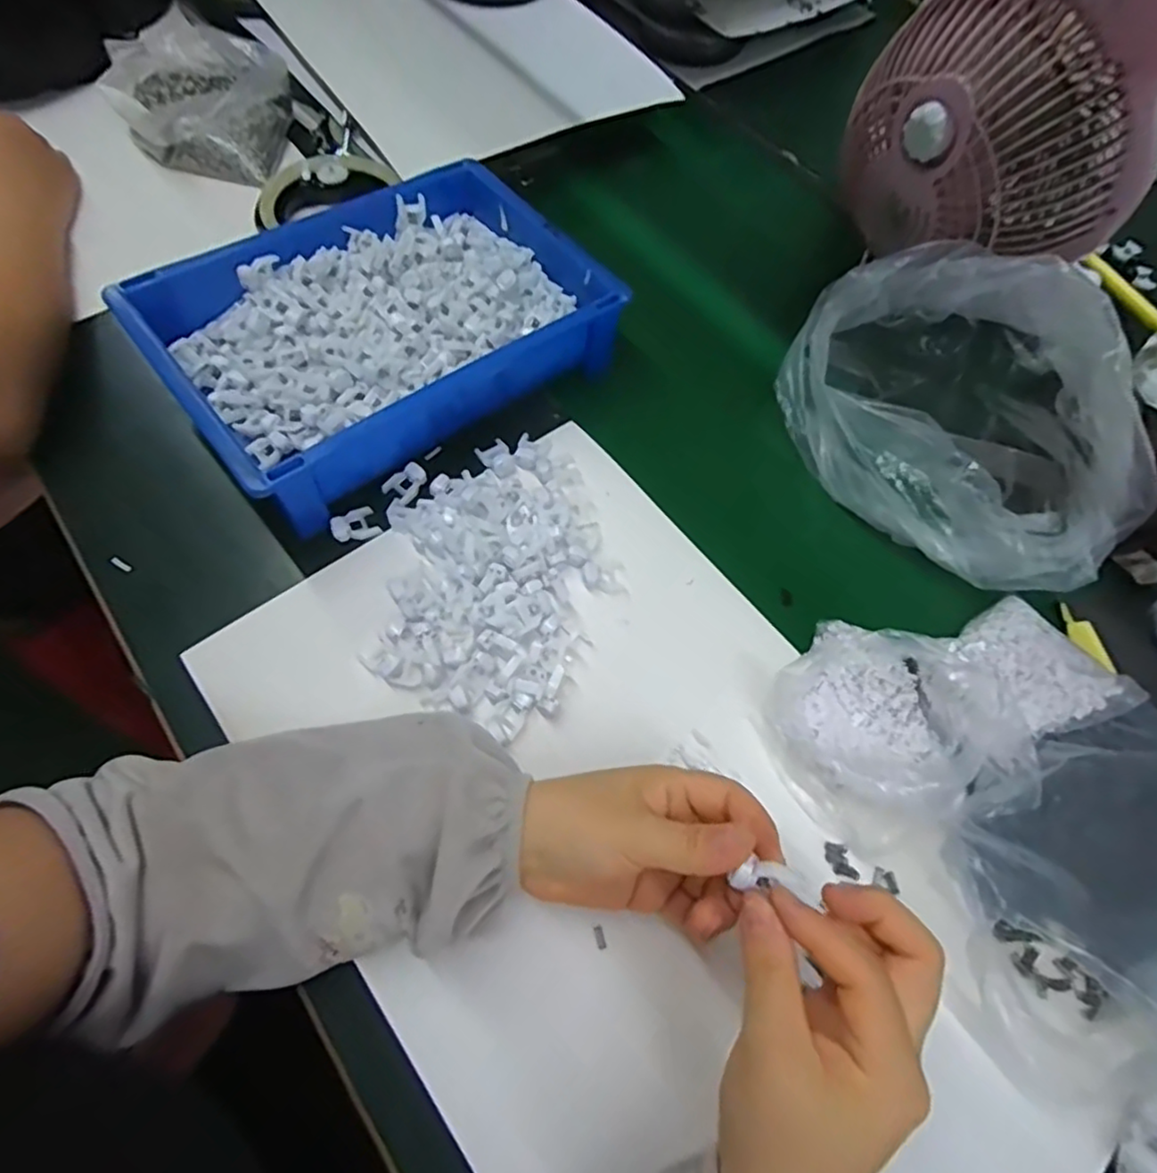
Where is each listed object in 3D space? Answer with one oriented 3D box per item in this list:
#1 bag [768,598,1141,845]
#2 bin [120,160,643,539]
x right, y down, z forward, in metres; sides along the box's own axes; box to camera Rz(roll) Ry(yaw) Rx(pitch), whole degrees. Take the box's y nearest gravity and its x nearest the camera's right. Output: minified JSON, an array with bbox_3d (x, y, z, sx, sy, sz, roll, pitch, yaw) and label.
[{"bbox_3d":[0.218,0.069,0.378,0.211,0.040,0.132,-12,65,-8],"label":"bag"},{"bbox_3d":[-0.137,-0.192,0.461,0.299,0.063,0.201,-36,71,-18],"label":"bin"}]

